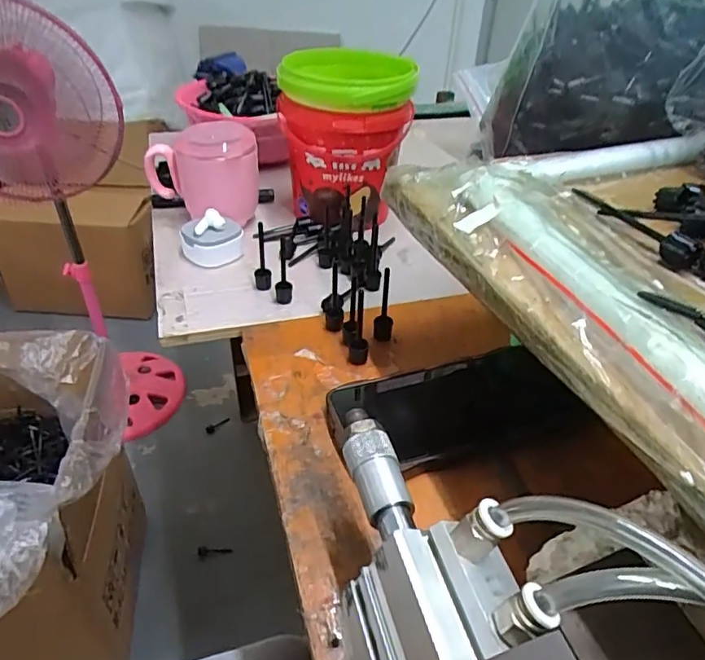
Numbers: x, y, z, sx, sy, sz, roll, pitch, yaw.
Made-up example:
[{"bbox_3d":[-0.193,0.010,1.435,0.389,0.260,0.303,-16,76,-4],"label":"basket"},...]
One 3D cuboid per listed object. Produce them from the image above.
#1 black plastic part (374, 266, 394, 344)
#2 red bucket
[{"bbox_3d":[0.025,-0.018,0.424,0.015,0.060,0.015,7,38,5],"label":"black plastic part"},{"bbox_3d":[-0.010,-0.197,0.578,0.130,0.155,0.115,0,38,-5],"label":"red bucket"}]

